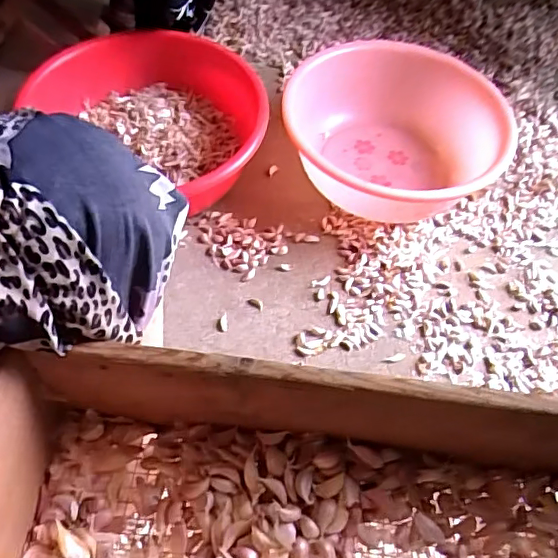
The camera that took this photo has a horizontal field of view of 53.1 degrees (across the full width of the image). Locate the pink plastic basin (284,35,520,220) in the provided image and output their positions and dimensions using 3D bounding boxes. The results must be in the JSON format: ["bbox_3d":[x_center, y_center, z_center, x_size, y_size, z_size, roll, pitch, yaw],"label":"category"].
[{"bbox_3d":[0.196,-0.232,0.920,0.332,0.119,0.337,2,58,-3],"label":"pink plastic basin"}]

